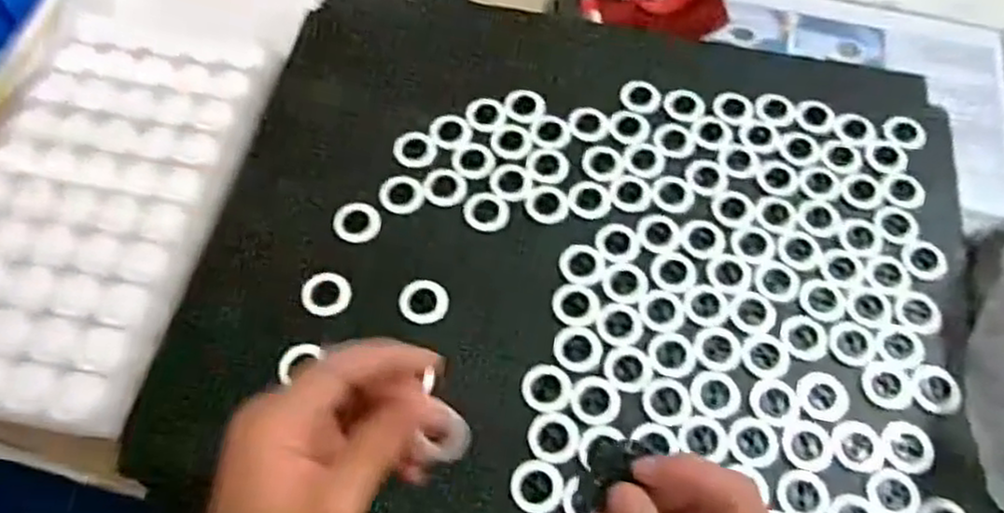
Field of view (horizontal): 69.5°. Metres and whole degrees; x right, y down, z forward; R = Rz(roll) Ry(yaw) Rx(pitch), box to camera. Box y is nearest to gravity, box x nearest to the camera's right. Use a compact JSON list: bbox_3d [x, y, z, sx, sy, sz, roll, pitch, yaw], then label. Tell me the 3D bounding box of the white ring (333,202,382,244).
[{"bbox_3d":[-0.094,-0.022,0.471,0.030,0.009,0.028,0,61,0],"label":"white ring"}]

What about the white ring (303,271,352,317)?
[{"bbox_3d":[-0.108,0.023,0.445,0.029,0.004,0.028,9,76,-16],"label":"white ring"}]

